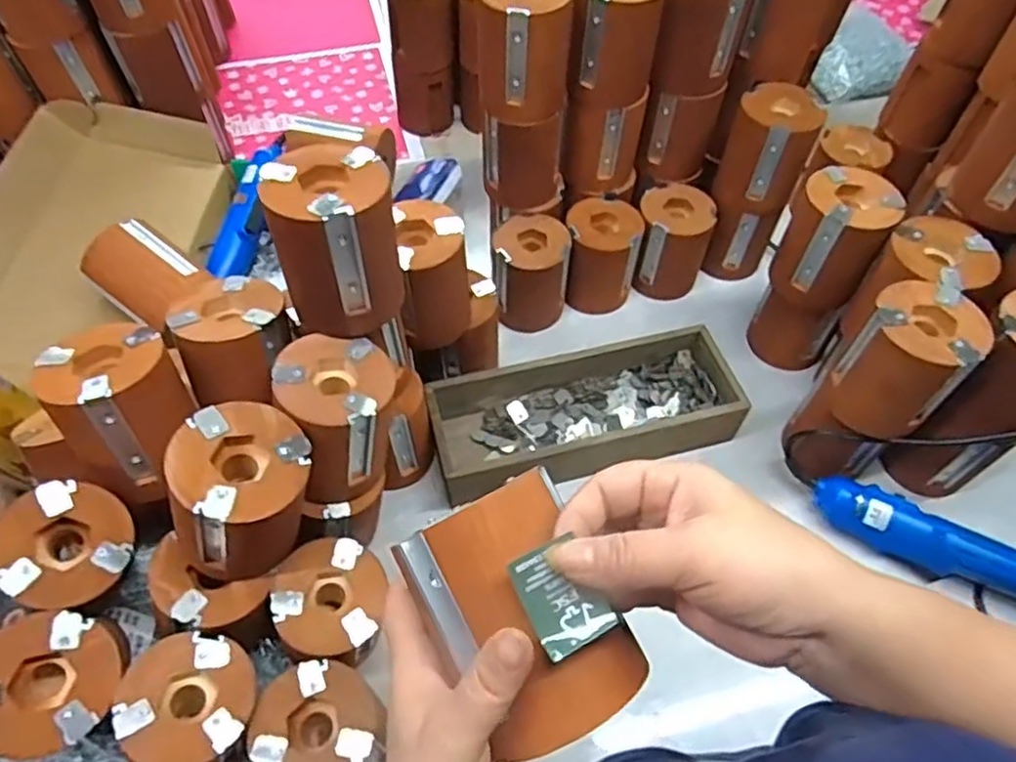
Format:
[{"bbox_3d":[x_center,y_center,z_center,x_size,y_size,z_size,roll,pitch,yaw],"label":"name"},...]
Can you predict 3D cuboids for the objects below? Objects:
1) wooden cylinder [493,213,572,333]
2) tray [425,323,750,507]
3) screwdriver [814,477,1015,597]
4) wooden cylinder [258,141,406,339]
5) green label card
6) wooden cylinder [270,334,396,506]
[{"bbox_3d":[0.024,-0.113,0.699,0.075,0.094,0.077,2,57,0],"label":"wooden cylinder"},{"bbox_3d":[0.070,0.030,0.630,0.281,0.055,0.126,-15,58,-10],"label":"tray"},{"bbox_3d":[0.383,0.151,0.559,0.258,0.036,0.053,25,60,15],"label":"screwdriver"},{"bbox_3d":[-0.112,-0.093,0.442,0.077,0.101,0.080,-13,58,-9],"label":"wooden cylinder"},{"bbox_3d":[0.021,0.083,0.258,0.030,0.004,0.040,-22,79,-20],"label":"green label card"},{"bbox_3d":[-0.114,0.028,0.474,0.075,0.102,0.084,-9,57,-7],"label":"wooden cylinder"}]

